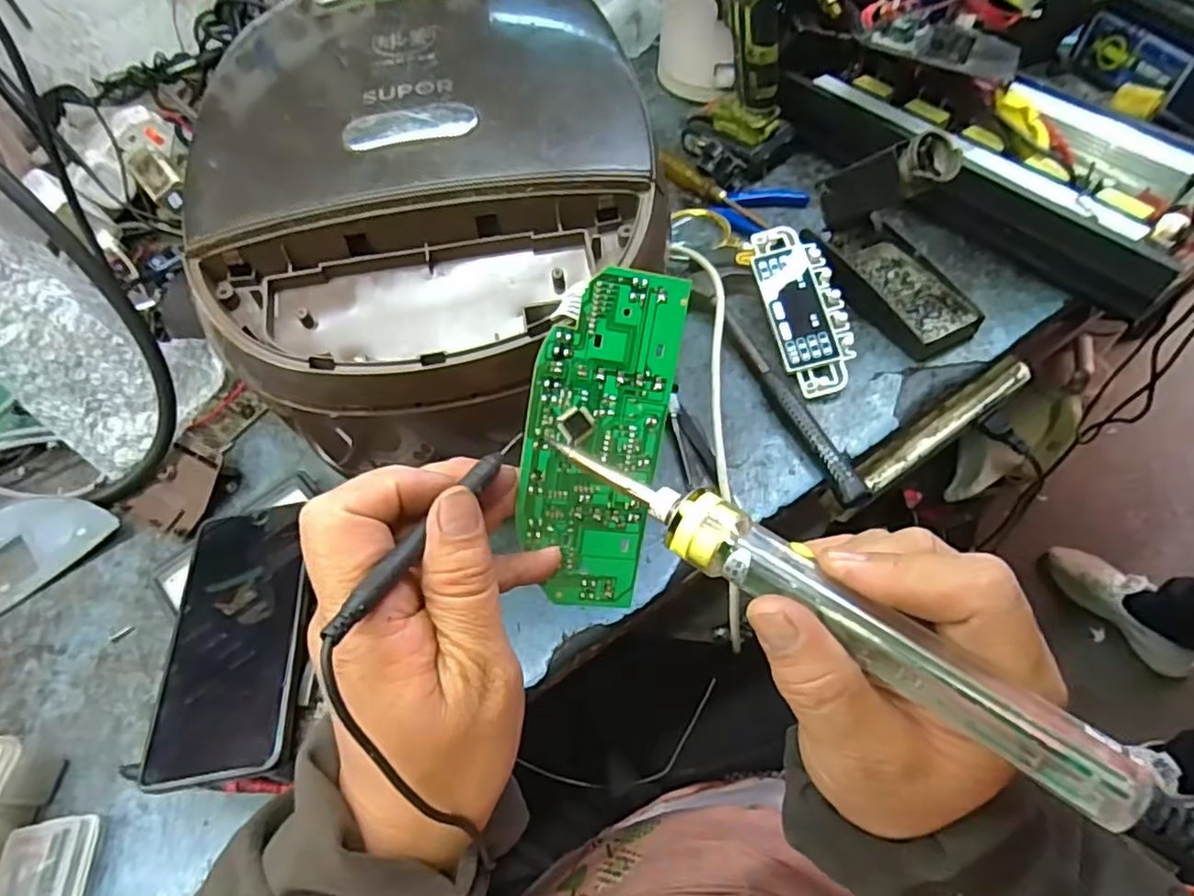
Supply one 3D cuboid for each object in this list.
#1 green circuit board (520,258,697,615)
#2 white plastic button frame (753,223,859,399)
[{"bbox_3d":[-0.001,-0.002,0.288,0.061,0.152,0.004,6,12,-13],"label":"green circuit board"},{"bbox_3d":[0.174,-0.118,0.535,0.059,0.006,0.154,-12,72,4],"label":"white plastic button frame"}]

